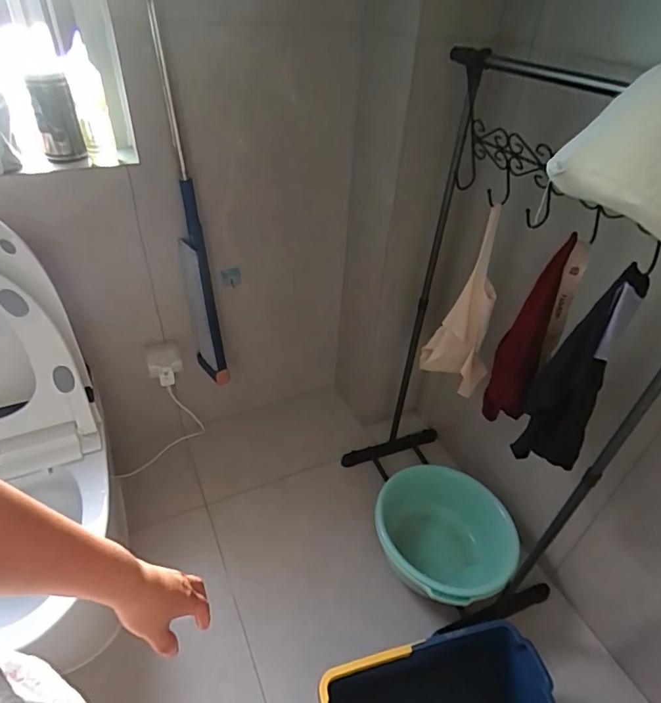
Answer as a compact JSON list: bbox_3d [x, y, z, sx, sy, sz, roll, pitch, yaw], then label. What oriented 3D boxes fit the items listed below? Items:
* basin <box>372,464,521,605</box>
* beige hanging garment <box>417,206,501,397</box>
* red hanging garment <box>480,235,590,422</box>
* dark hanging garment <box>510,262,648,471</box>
[{"bbox_3d":[0.306,0.533,1.335,0.348,0.206,0.385,-23,46,-31],"label":"basin"},{"bbox_3d":[0.335,-0.092,1.140,0.167,0.458,0.065,23,41,22],"label":"beige hanging garment"},{"bbox_3d":[0.397,-0.021,0.944,0.095,0.408,0.067,28,43,27],"label":"red hanging garment"},{"bbox_3d":[0.456,0.058,0.872,0.130,0.425,0.075,8,38,4],"label":"dark hanging garment"}]

